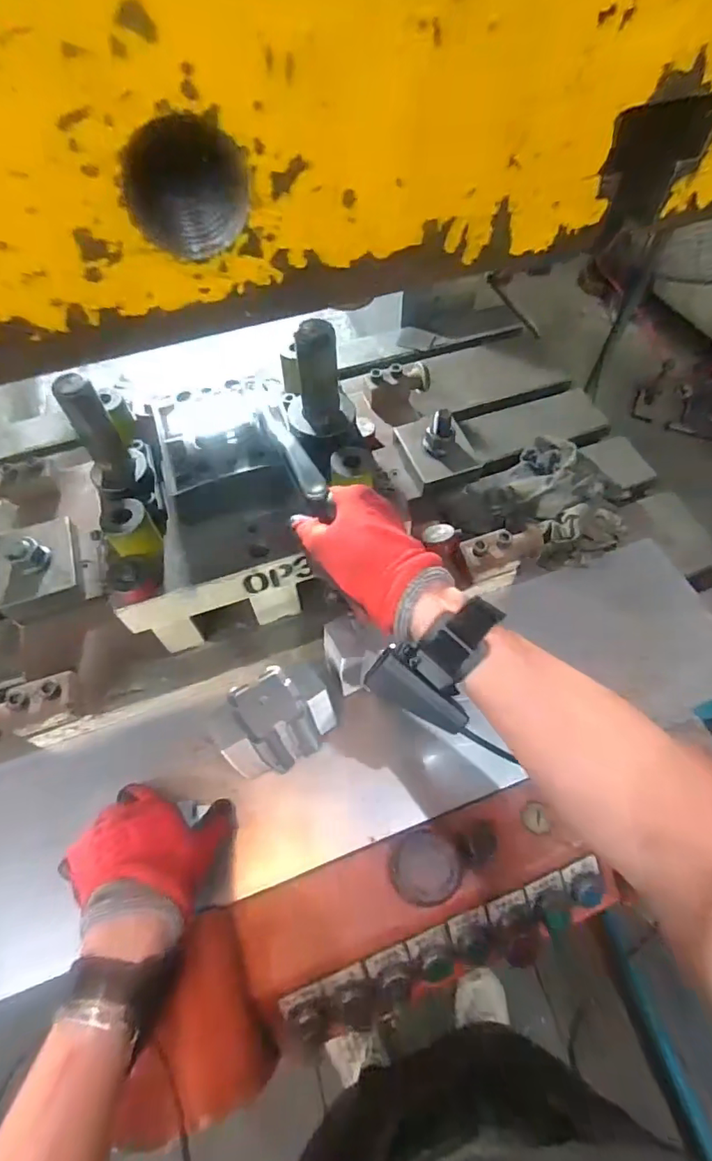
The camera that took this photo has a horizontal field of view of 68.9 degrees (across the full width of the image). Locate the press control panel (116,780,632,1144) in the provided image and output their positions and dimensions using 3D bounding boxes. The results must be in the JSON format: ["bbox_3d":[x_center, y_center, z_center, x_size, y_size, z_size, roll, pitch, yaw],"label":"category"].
[{"bbox_3d":[0.029,0.305,0.456,0.439,0.094,0.129,-18,60,-10],"label":"press control panel"}]

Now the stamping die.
[{"bbox_3d":[-0.103,-0.086,0.499,0.272,0.194,0.207,-10,59,-5],"label":"stamping die"}]

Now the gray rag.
[{"bbox_3d":[0.247,-0.103,0.673,0.198,0.072,0.179,30,64,18],"label":"gray rag"}]

